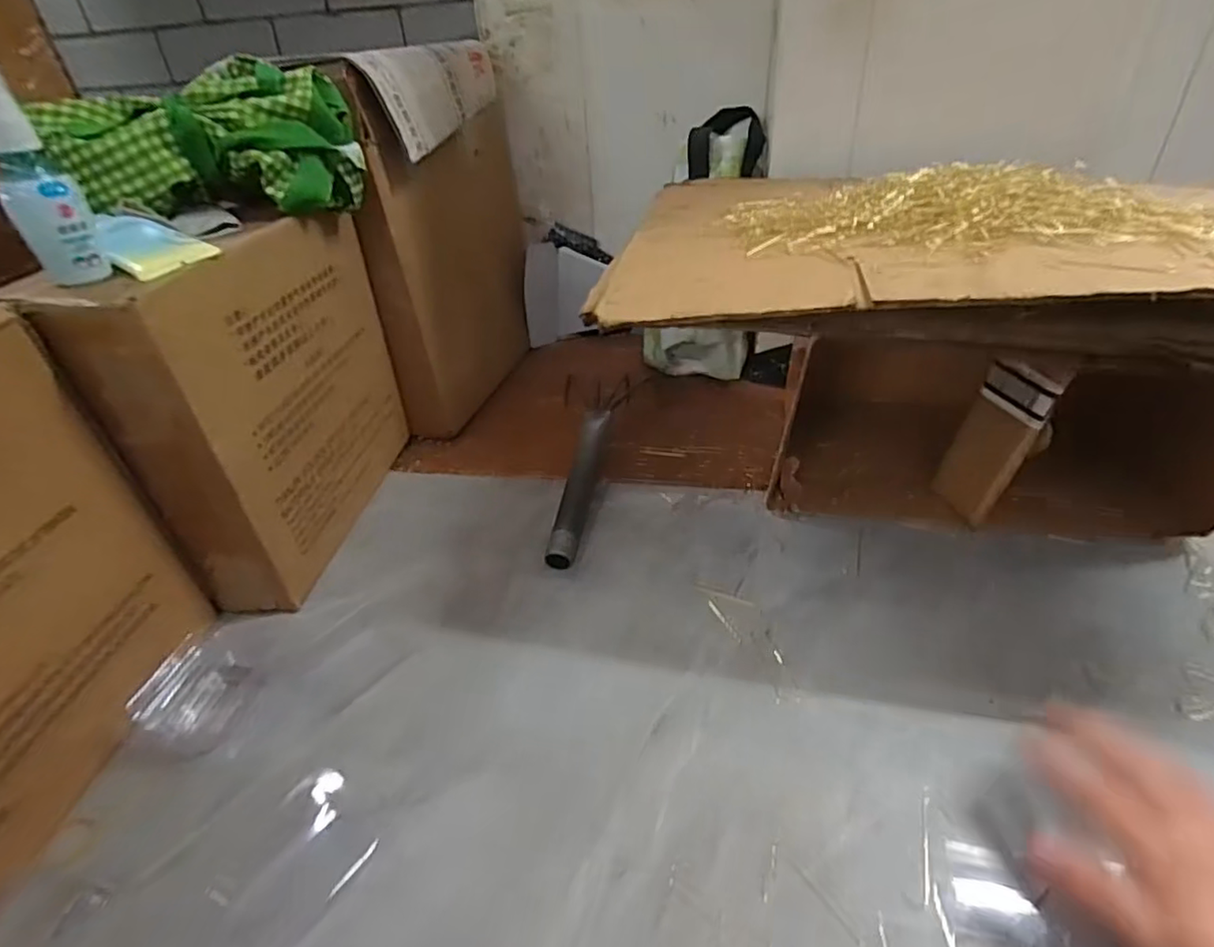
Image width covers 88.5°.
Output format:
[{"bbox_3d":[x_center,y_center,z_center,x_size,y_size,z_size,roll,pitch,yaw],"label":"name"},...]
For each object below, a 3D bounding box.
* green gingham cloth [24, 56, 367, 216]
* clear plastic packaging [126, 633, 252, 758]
[{"bbox_3d":[-0.315,-0.258,0.495,0.222,0.094,0.098,-23,40,-23],"label":"green gingham cloth"},{"bbox_3d":[-0.288,0.155,0.435,0.055,0.030,0.066,6,36,12],"label":"clear plastic packaging"}]

